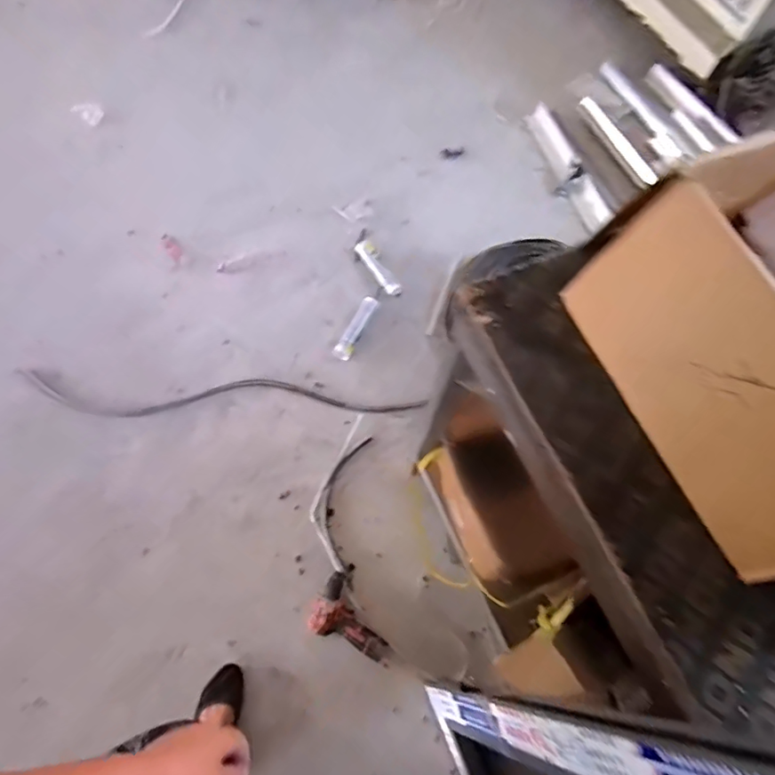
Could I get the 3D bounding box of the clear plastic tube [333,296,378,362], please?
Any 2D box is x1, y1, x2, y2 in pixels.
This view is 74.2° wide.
[{"bbox_3d":[-0.096,-0.184,1.607,0.052,0.035,0.226,26,69,10],"label":"clear plastic tube"}]

